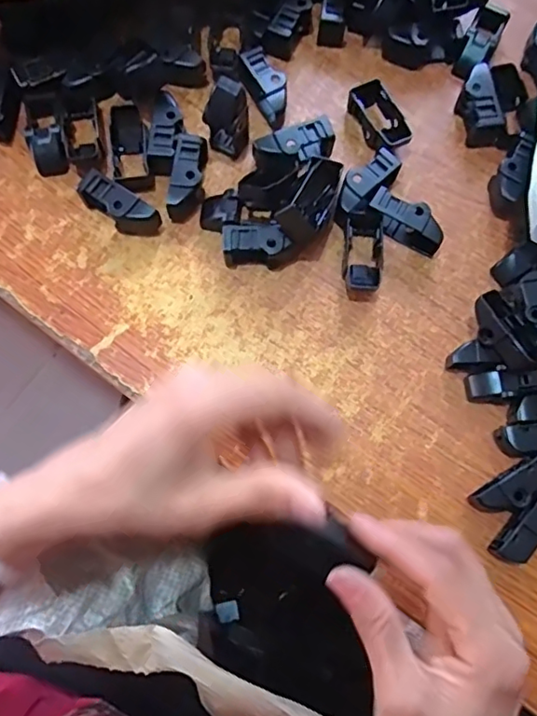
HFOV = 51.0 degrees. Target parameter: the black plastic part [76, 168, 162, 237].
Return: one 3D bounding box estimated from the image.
[{"bbox_3d":[-0.091,-0.092,0.346,0.051,0.024,0.021,33,79,-8],"label":"black plastic part"}]

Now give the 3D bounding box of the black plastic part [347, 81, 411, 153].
[{"bbox_3d":[0.073,-0.155,0.369,0.025,0.016,0.049,-26,78,-7],"label":"black plastic part"}]

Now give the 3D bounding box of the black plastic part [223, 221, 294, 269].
[{"bbox_3d":[-0.008,-0.068,0.342,0.038,0.022,0.023,3,76,0],"label":"black plastic part"}]

